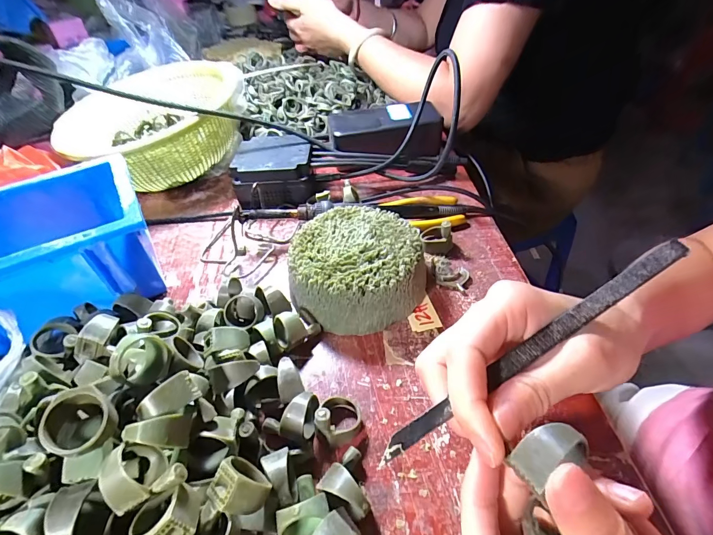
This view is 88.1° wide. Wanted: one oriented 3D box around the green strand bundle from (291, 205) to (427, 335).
[{"bbox_3d":[0.001,-0.003,0.294,0.103,0.045,0.104,-6,44,-2],"label":"green strand bundle"}]

